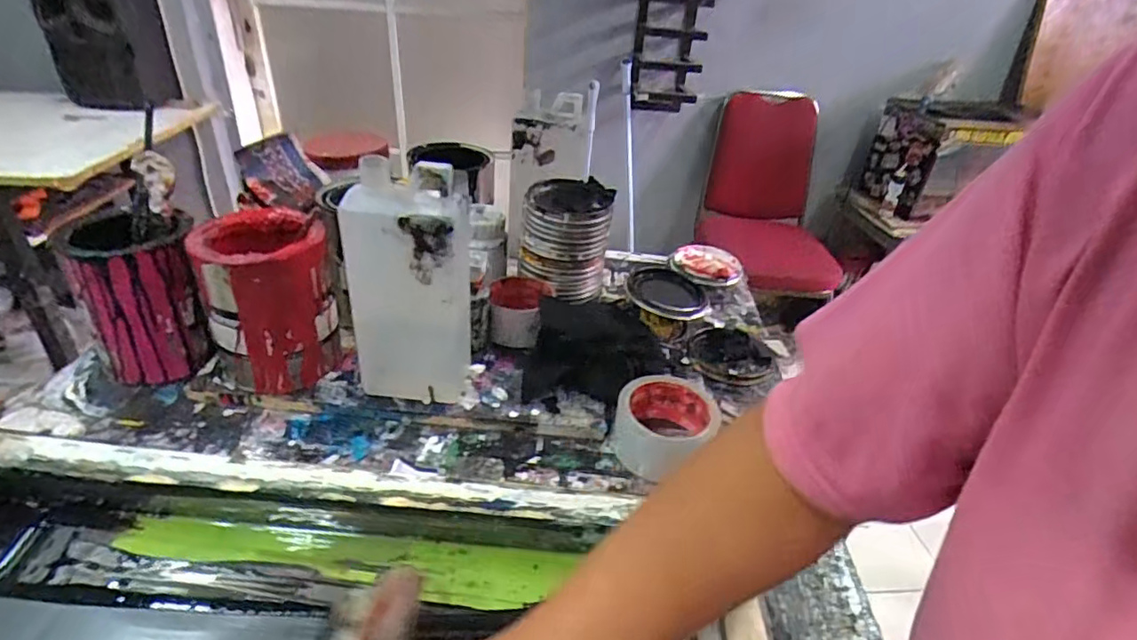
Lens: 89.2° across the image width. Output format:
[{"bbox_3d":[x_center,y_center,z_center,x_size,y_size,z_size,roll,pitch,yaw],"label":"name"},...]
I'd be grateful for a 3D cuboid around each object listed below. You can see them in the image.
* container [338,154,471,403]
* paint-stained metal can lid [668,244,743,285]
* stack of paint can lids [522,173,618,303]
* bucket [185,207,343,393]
[{"bbox_3d":[-0.136,-0.020,0.519,0.105,0.232,0.058,6,33,1],"label":"container"},{"bbox_3d":[0.199,-0.079,0.853,0.106,0.022,0.101,4,33,-3],"label":"paint-stained metal can lid"},{"bbox_3d":[-0.004,-0.097,0.695,0.101,0.121,0.092,3,33,-4],"label":"stack of paint can lids"},{"bbox_3d":[-0.279,-0.011,0.550,0.108,0.161,0.102,-11,36,-24],"label":"bucket"}]

